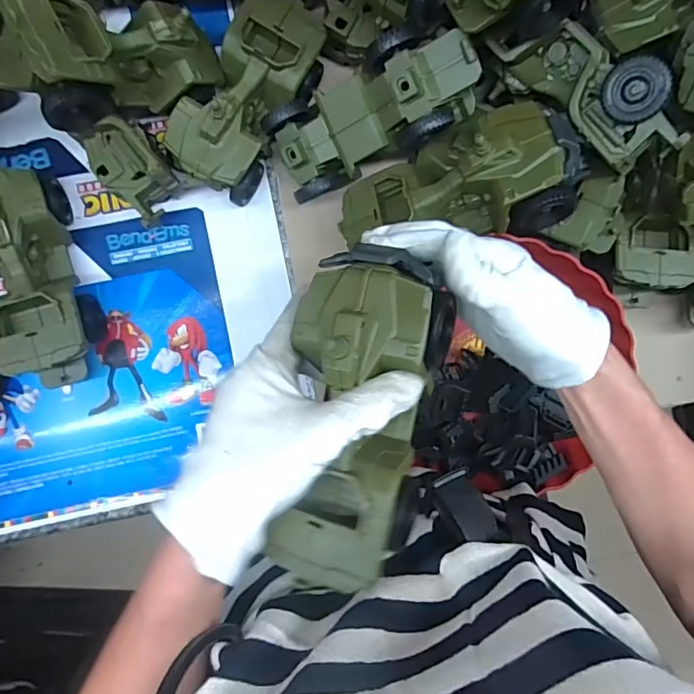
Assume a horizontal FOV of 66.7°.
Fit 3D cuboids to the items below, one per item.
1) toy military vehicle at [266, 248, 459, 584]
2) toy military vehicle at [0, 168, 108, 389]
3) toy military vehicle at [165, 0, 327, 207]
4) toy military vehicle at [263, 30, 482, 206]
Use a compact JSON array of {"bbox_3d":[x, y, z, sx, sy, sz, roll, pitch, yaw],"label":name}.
[{"bbox_3d":[0.011,0.040,0.297,0.089,0.052,0.186,7,86,-3],"label":"toy military vehicle"},{"bbox_3d":[-0.278,-0.057,0.467,0.077,0.082,0.183,-16,89,-4],"label":"toy military vehicle"},{"bbox_3d":[-0.086,-0.221,0.487,0.089,0.083,0.176,33,86,-2],"label":"toy military vehicle"},{"bbox_3d":[0.024,-0.195,0.448,0.180,0.069,0.079,-19,89,27],"label":"toy military vehicle"}]

